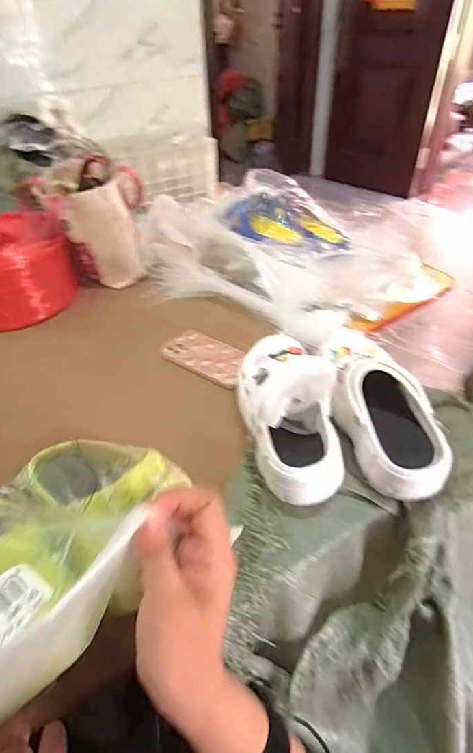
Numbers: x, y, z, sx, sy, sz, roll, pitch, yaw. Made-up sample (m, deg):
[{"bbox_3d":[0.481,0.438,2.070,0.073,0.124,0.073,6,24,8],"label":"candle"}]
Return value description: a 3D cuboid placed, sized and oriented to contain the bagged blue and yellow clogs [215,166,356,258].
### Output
[{"bbox_3d":[0.108,-0.342,0.894,0.192,0.095,0.267,-31,50,-28],"label":"bagged blue and yellow clogs"}]

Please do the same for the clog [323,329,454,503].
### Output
[{"bbox_3d":[0.186,0.030,0.533,0.094,0.083,0.241,-11,60,-10],"label":"clog"}]

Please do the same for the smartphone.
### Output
[{"bbox_3d":[-0.050,-0.034,0.710,0.142,0.011,0.072,24,63,21],"label":"smartphone"}]

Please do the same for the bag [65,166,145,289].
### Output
[{"bbox_3d":[-0.262,-0.292,0.873,0.159,0.204,0.112,-12,43,-11],"label":"bag"}]

